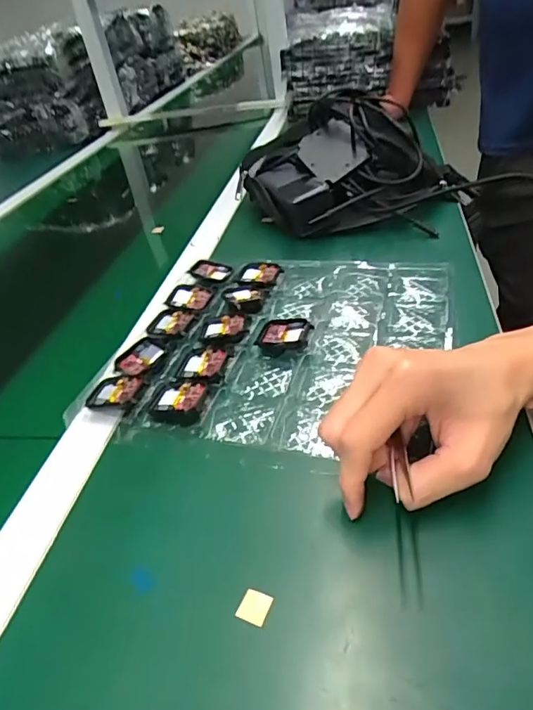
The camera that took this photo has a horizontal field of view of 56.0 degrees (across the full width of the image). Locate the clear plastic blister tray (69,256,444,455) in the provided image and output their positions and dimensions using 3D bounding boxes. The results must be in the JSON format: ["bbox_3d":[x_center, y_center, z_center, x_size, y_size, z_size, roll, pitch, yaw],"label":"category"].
[{"bbox_3d":[0.009,-0.015,0.437,0.267,0.023,0.253,4,39,20],"label":"clear plastic blister tray"}]

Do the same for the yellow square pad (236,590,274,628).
[{"bbox_3d":[-0.006,0.131,0.263,0.016,0.004,0.016,10,41,26],"label":"yellow square pad"}]

